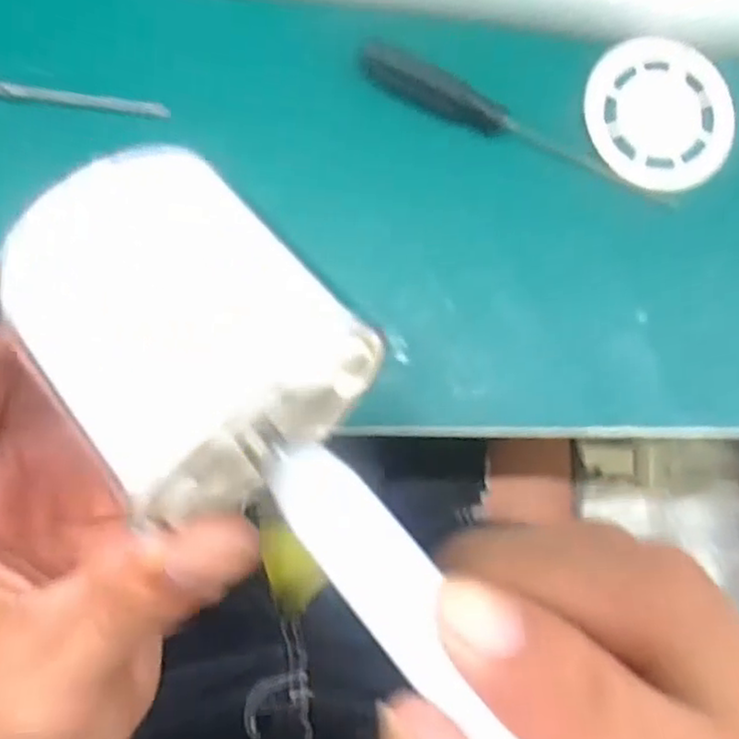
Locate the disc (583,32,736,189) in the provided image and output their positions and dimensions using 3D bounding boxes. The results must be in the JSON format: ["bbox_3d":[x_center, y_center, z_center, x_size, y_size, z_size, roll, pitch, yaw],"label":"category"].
[{"bbox_3d":[0.113,-0.101,0.264,0.060,0.006,0.056,0,85,-5],"label":"disc"}]

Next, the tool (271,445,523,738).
[{"bbox_3d":[0.015,0.050,0.111,0.013,0.006,0.093,-38,71,-7],"label":"tool"}]

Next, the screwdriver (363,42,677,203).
[{"bbox_3d":[0.058,-0.090,0.257,0.130,0.015,0.011,24,84,-3],"label":"screwdriver"}]

